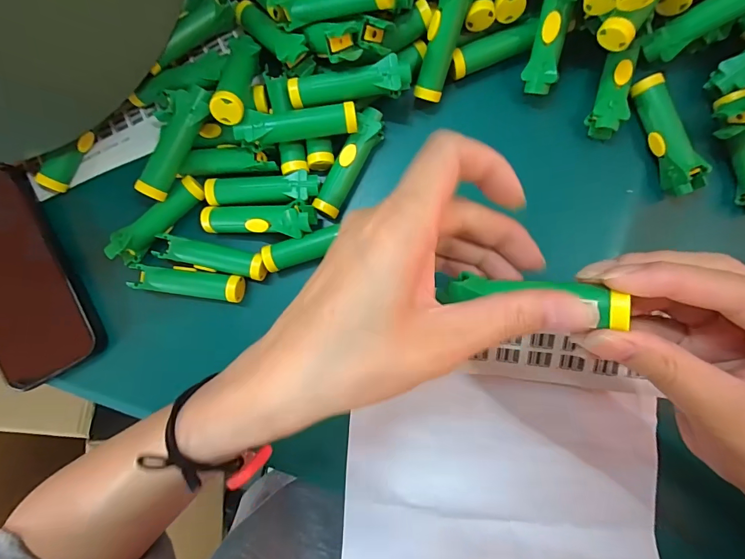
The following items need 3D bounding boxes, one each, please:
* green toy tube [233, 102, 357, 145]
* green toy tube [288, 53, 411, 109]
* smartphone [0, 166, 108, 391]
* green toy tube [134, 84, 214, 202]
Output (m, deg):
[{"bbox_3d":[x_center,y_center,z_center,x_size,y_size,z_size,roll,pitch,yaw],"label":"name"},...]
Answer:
[{"bbox_3d":[-0.050,-0.104,0.260,0.078,0.025,0.018,-7,86,4],"label":"green toy tube"},{"bbox_3d":[-0.015,-0.130,0.259,0.079,0.019,0.020,-12,86,3],"label":"green toy tube"},{"bbox_3d":[-0.275,-0.003,0.295,0.079,0.017,0.166,-30,85,2],"label":"smartphone"},{"bbox_3d":[-0.138,-0.096,0.266,0.023,0.022,0.080,31,89,5],"label":"green toy tube"}]

